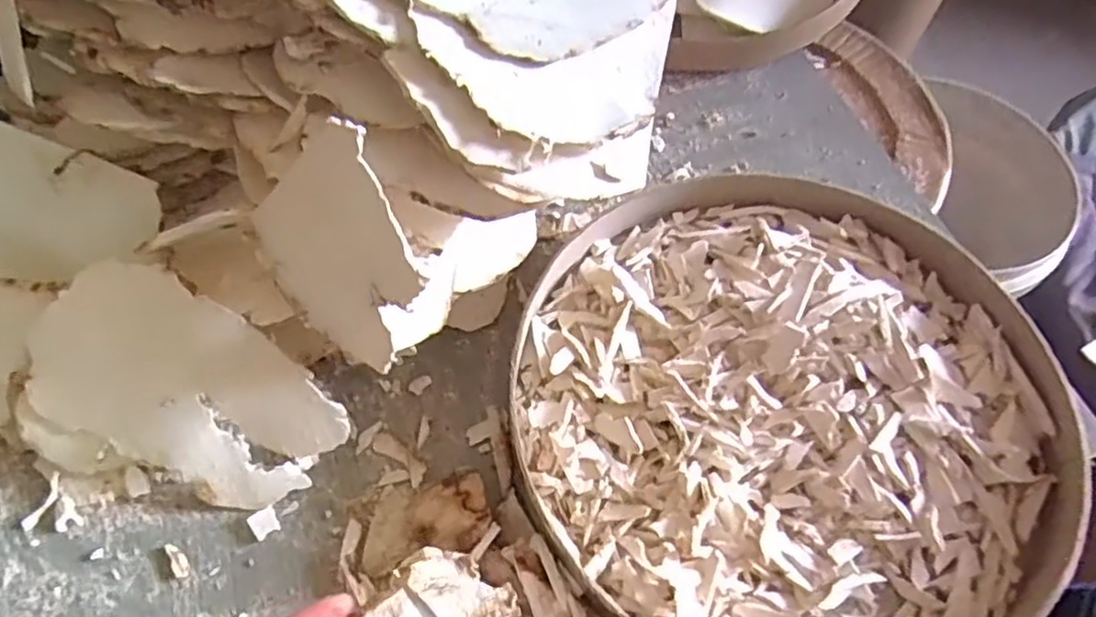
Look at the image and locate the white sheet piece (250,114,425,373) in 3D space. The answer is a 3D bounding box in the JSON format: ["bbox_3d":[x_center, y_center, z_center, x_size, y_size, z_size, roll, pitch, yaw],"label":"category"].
[{"bbox_3d":[-0.103,-0.026,0.333,0.075,0.115,0.007,-10,18,23],"label":"white sheet piece"}]

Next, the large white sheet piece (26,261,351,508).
[{"bbox_3d":[-0.197,0.048,0.376,0.157,0.007,0.105,37,99,-11],"label":"large white sheet piece"}]

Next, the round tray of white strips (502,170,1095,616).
[{"bbox_3d":[0.133,0.049,0.398,0.302,0.040,0.302,1,62,-1],"label":"round tray of white strips"}]

